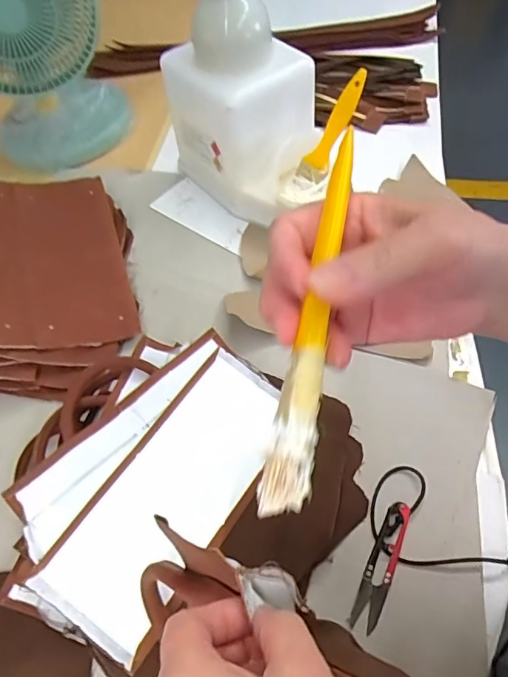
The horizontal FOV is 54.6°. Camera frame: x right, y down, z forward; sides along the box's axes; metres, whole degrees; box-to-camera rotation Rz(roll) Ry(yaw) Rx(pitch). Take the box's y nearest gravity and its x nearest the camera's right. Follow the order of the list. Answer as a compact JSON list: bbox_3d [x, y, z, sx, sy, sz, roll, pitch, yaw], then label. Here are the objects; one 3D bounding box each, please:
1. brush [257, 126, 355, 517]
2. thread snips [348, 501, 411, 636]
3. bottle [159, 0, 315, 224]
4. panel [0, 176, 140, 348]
[{"bbox_3d":[0.026,-0.011,0.204,0.018,0.017,0.162,10,76,10],"label":"brush"},{"bbox_3d":[0.109,0.192,0.417,0.022,0.010,0.106,22,62,17],"label":"thread snips"},{"bbox_3d":[-0.012,-0.302,0.556,0.122,0.312,0.175,-36,63,-17],"label":"bottle"},{"bbox_3d":[-0.234,-0.099,0.581,0.147,0.010,0.246,-9,61,-20],"label":"panel"}]

